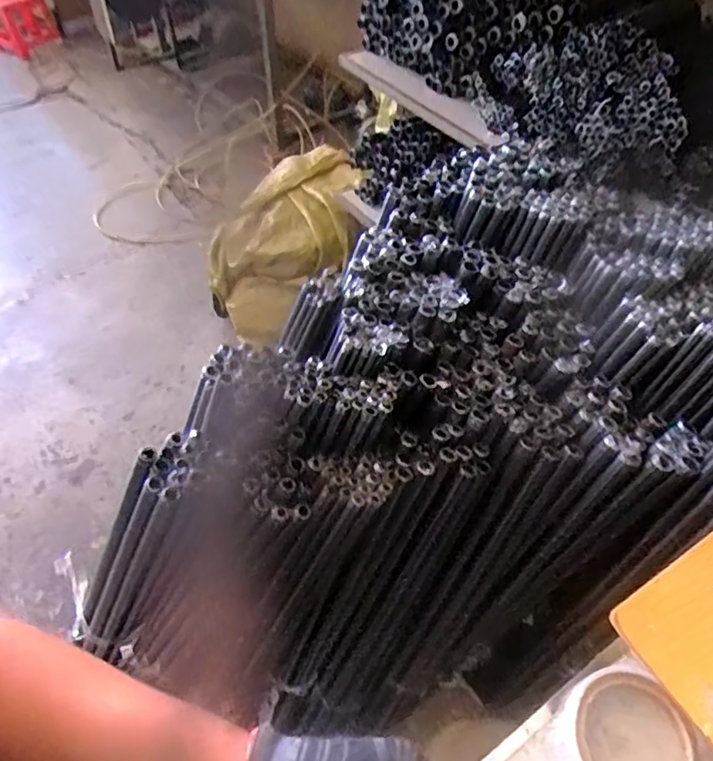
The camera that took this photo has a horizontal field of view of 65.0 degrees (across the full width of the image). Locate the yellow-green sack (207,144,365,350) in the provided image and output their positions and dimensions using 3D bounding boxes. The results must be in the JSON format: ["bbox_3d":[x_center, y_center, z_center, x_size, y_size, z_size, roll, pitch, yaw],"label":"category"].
[{"bbox_3d":[-0.220,-0.407,1.741,0.352,0.433,0.477,30,58,21],"label":"yellow-green sack"}]

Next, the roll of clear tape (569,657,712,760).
[{"bbox_3d":[0.211,0.270,0.419,0.089,0.020,0.097,0,52,0],"label":"roll of clear tape"}]

